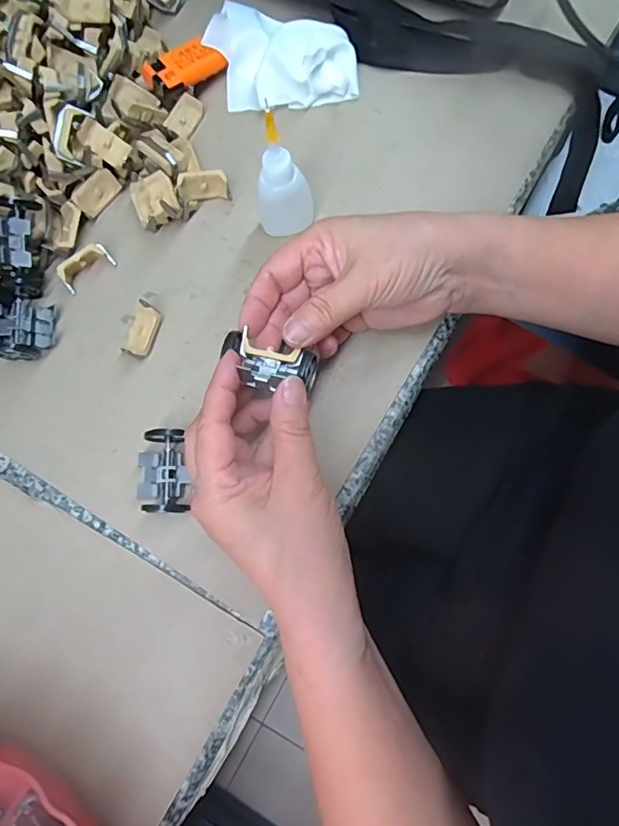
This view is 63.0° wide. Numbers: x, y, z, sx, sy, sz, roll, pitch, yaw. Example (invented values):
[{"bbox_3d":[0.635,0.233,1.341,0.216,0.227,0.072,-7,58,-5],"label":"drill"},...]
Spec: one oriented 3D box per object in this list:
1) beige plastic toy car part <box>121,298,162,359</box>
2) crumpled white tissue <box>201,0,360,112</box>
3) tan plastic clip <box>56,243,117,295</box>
[{"bbox_3d":[-0.106,-0.052,0.323,0.018,0.015,0.034,23,82,6],"label":"beige plastic toy car part"},{"bbox_3d":[-0.020,-0.254,0.351,0.097,0.028,0.075,-9,79,1],"label":"crumpled white tissue"},{"bbox_3d":[-0.147,-0.096,0.330,0.036,0.016,0.015,-41,81,-5],"label":"tan plastic clip"}]

